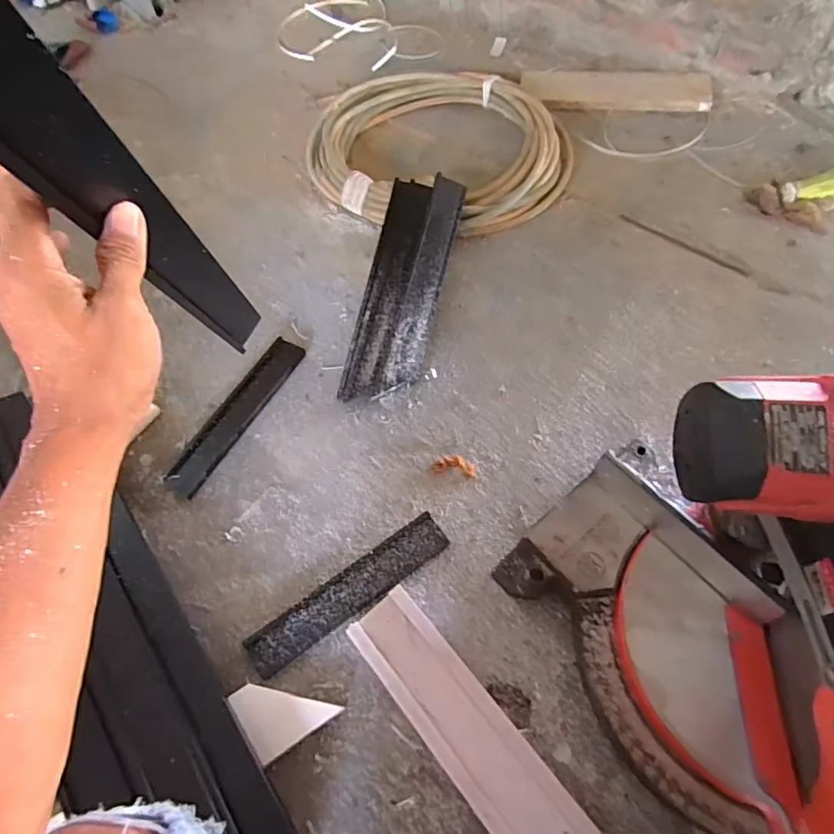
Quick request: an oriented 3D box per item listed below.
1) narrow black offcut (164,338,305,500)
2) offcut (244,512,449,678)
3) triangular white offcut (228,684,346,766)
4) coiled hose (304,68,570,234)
[{"bbox_3d":[-0.246,-0.006,0.731,0.050,0.015,0.251,25,66,16],"label":"narrow black offcut"},{"bbox_3d":[-0.074,0.200,0.607,0.244,0.019,0.049,-34,65,-14],"label":"offcut"},{"bbox_3d":[-0.137,0.299,0.551,0.084,0.007,0.075,-26,68,-27],"label":"triangular white offcut"},{"bbox_3d":[0.028,-0.496,0.973,0.428,0.054,0.463,-30,64,-12],"label":"coiled hose"}]

